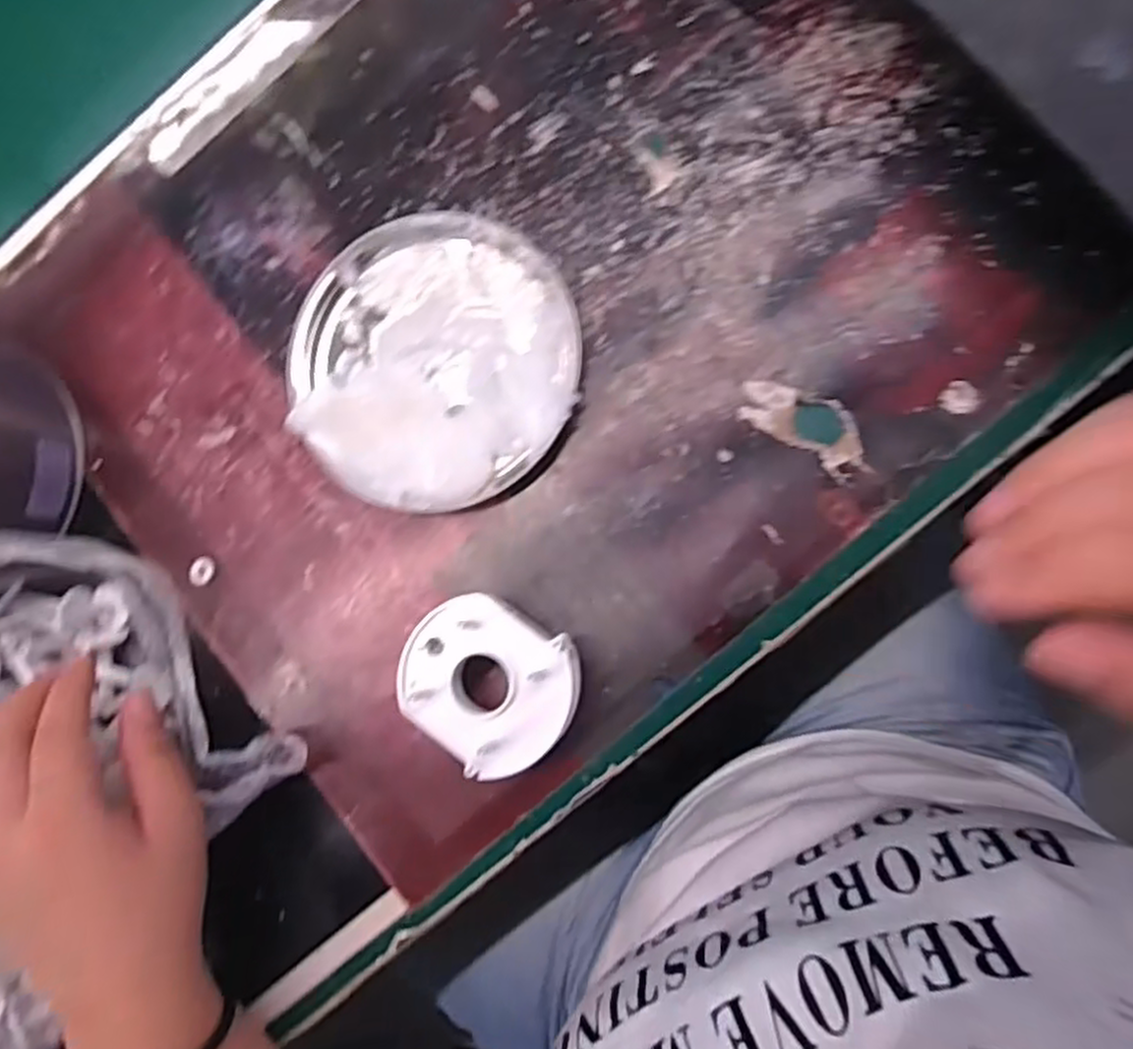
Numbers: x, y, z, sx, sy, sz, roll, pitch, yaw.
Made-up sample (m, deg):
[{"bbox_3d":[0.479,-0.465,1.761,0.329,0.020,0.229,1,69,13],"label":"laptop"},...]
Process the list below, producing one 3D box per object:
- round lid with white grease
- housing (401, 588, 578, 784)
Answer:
[{"bbox_3d":[-0.060,-0.074,0.338,0.124,0.022,0.129,-1,85,8],"label":"round lid with white grease"},{"bbox_3d":[-0.031,0.065,0.320,0.071,0.032,0.061,28,89,10],"label":"housing"}]

